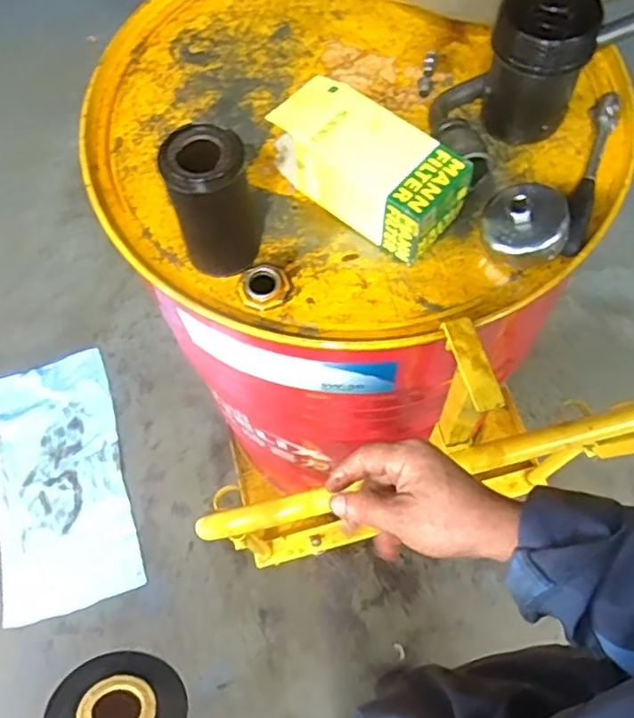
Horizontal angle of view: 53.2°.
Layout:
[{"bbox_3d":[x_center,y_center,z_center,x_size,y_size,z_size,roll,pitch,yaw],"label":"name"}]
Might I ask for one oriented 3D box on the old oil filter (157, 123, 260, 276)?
[{"bbox_3d":[-0.090,-0.134,0.559,0.067,0.137,0.056,-19,68,-5],"label":"old oil filter"}]

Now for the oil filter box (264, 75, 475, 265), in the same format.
[{"bbox_3d":[0.044,-0.182,0.601,0.184,0.086,0.081,39,75,17],"label":"oil filter box"}]

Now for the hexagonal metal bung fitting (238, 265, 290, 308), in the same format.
[{"bbox_3d":[-0.050,-0.070,0.593,0.046,0.014,0.046,-20,68,-5],"label":"hexagonal metal bung fitting"}]

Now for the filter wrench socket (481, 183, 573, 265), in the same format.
[{"bbox_3d":[0.193,-0.129,0.579,0.076,0.044,0.086,23,71,12],"label":"filter wrench socket"}]

